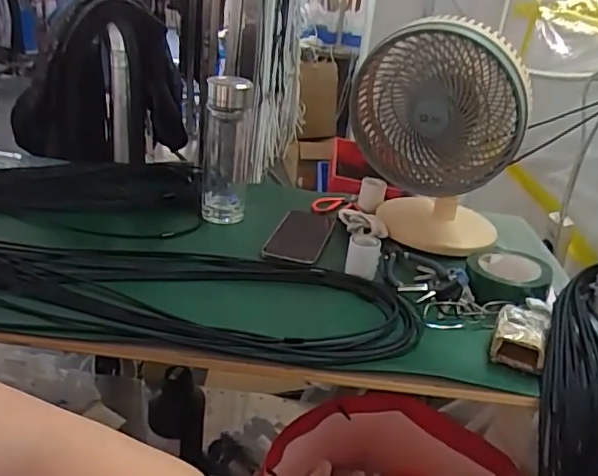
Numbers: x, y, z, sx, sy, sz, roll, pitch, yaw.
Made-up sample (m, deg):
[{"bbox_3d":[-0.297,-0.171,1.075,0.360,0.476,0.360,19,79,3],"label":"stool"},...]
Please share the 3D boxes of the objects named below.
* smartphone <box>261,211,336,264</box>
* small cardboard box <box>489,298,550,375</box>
[{"bbox_3d":[0.005,-0.008,0.820,0.075,0.010,0.185,11,25,9],"label":"smartphone"},{"bbox_3d":[0.245,0.100,0.616,0.057,0.037,0.095,17,27,18],"label":"small cardboard box"}]

